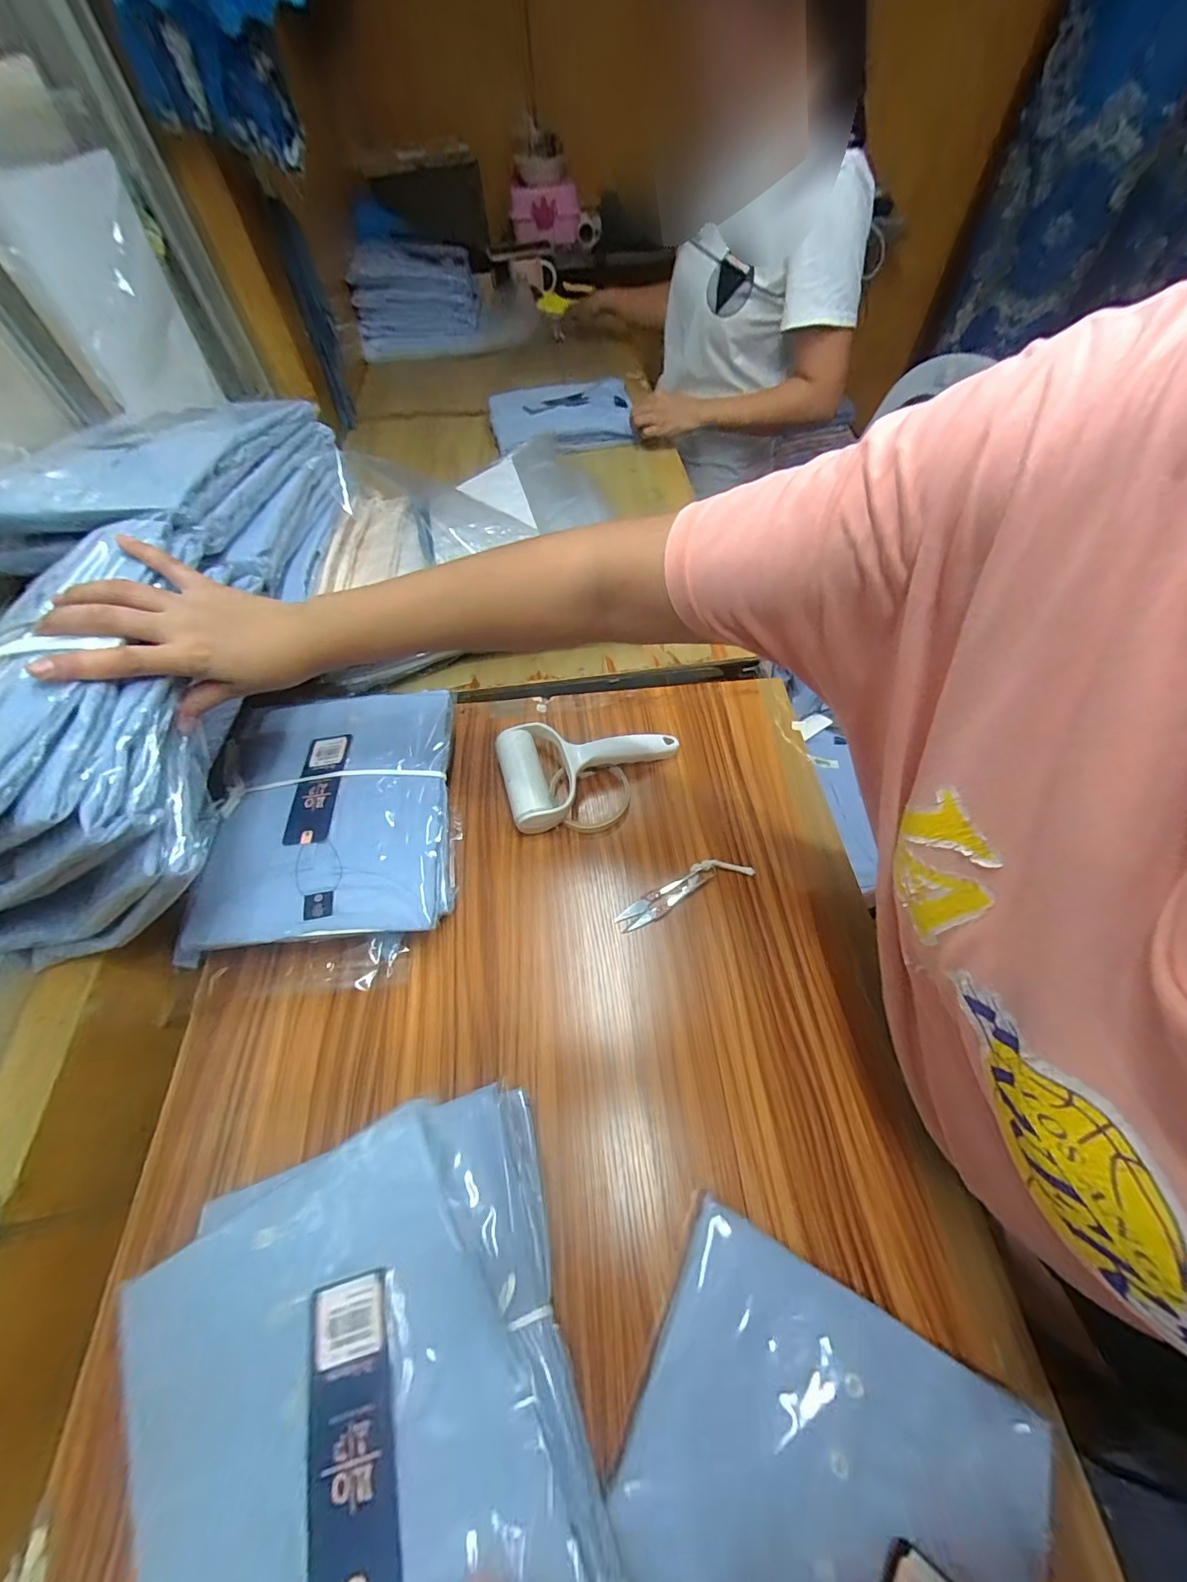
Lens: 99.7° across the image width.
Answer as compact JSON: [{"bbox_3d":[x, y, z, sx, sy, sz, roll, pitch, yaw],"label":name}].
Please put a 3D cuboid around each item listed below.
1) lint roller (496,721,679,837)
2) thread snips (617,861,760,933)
[{"bbox_3d":[-0.001,-0.028,0.528,0.185,0.043,0.112,-15,59,-7],"label":"lint roller"},{"bbox_3d":[0.085,0.093,0.473,0.136,0.010,0.029,-23,61,-12],"label":"thread snips"}]

